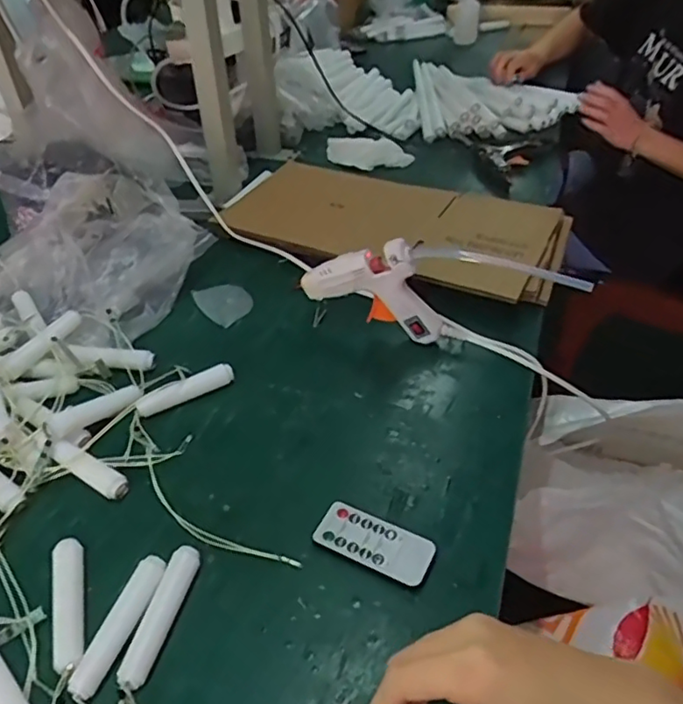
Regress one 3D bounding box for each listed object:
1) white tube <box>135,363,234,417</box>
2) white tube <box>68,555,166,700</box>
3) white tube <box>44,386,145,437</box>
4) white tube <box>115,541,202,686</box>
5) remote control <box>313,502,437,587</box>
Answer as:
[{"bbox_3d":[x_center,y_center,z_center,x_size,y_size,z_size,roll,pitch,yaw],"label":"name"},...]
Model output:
[{"bbox_3d":[-0.142,0.035,0.548,0.089,0.017,0.015,-25,46,-23],"label":"white tube"},{"bbox_3d":[-0.143,0.174,0.385,0.020,0.012,0.088,12,43,15],"label":"white tube"},{"bbox_3d":[-0.211,0.050,0.513,0.015,0.017,0.085,27,33,29],"label":"white tube"},{"bbox_3d":[-0.118,0.171,0.390,0.020,0.018,0.088,9,43,13],"label":"white tube"},{"bbox_3d":[0.023,0.136,0.429,0.083,0.006,0.038,19,46,22],"label":"remote control"}]

